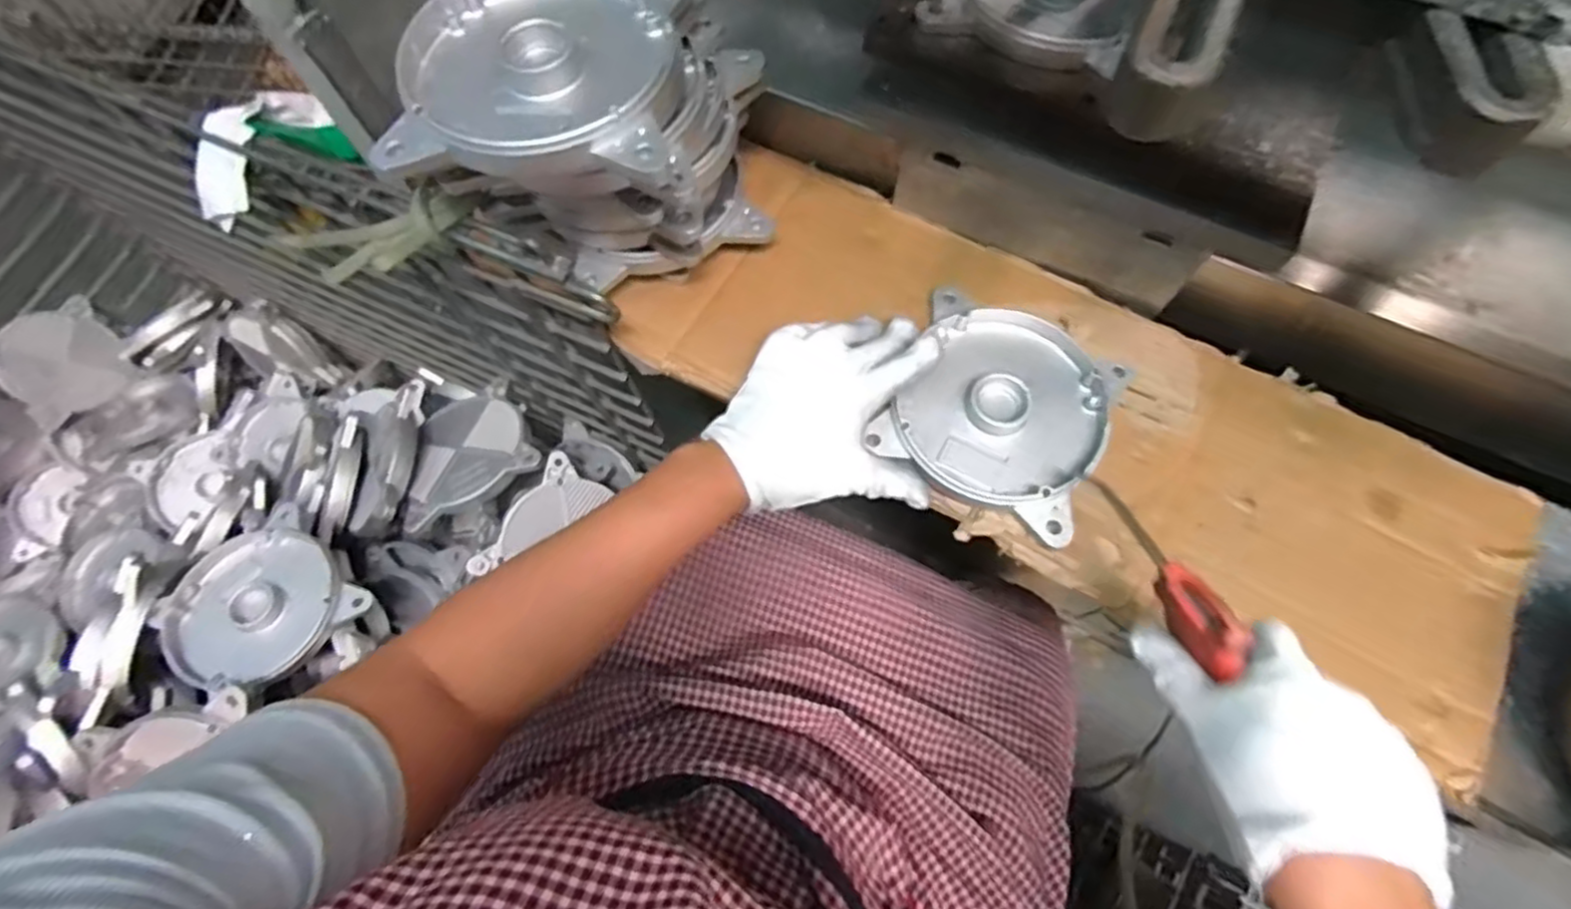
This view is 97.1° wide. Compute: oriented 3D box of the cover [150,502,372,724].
[{"bbox_3d":[-0.460,0.131,0.601,0.137,0.025,0.140,39,76,14],"label":"cover"}]

